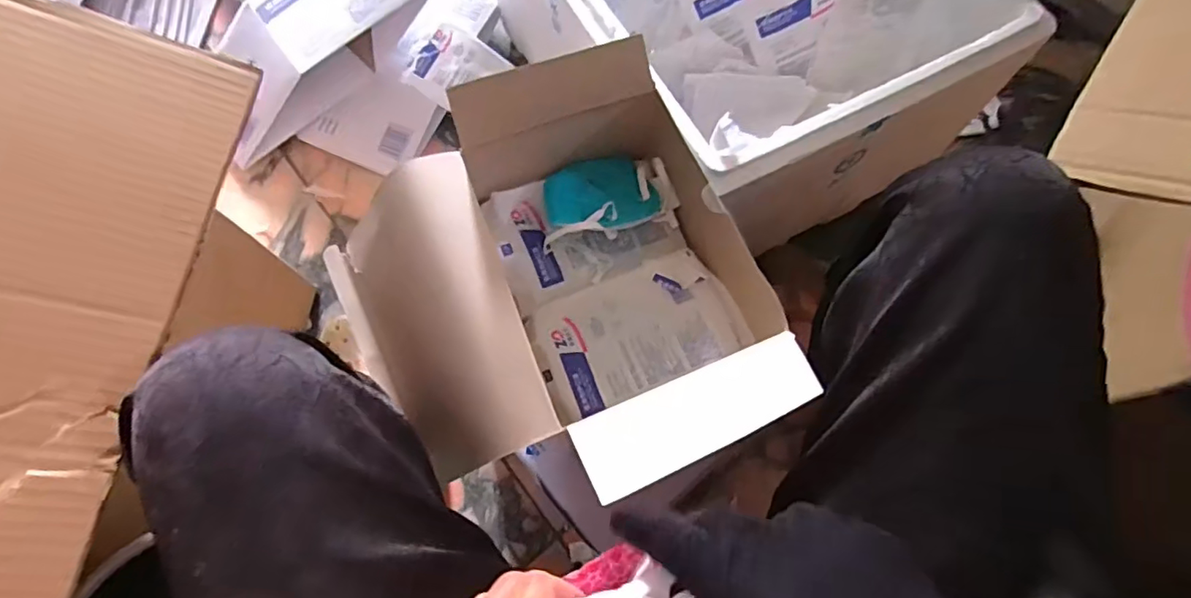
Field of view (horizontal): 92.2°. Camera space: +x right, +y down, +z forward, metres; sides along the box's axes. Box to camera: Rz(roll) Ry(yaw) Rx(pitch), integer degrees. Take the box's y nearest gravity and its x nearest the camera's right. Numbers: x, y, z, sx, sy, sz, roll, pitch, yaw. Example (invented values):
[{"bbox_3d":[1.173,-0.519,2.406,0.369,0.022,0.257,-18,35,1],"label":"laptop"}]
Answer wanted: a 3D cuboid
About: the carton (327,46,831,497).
[{"bbox_3d":[-0.042,0.010,0.484,0.352,0.156,0.334,-19,71,-5],"label":"carton"}]

